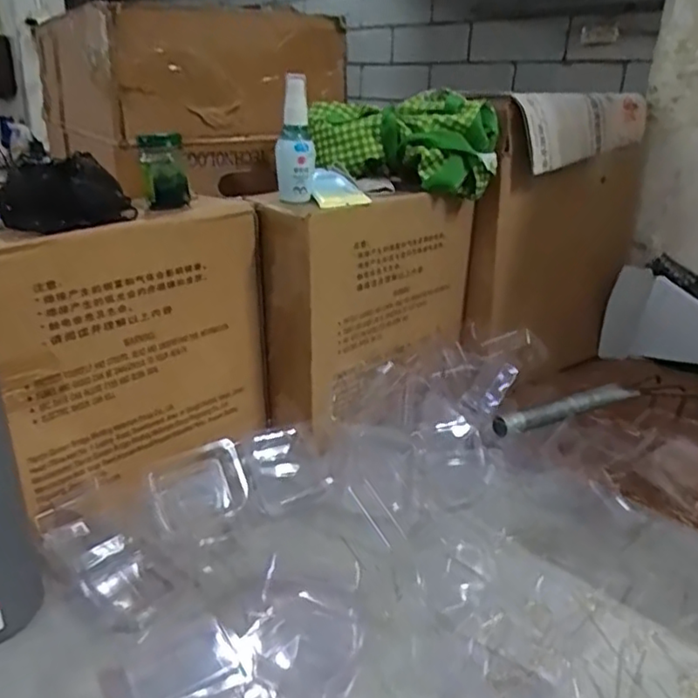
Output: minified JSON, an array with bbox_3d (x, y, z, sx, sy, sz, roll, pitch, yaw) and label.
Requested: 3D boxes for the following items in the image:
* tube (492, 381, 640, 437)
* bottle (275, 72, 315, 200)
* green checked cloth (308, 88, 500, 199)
[{"bbox_3d":[0.241,0.064,0.699,0.207,0.024,0.019,-11,26,-27],"label":"tube"},{"bbox_3d":[-0.054,-0.206,0.633,0.039,0.115,0.031,-1,23,-4],"label":"bottle"},{"bbox_3d":[0.065,-0.240,0.734,0.205,0.094,0.083,9,24,18],"label":"green checked cloth"}]

